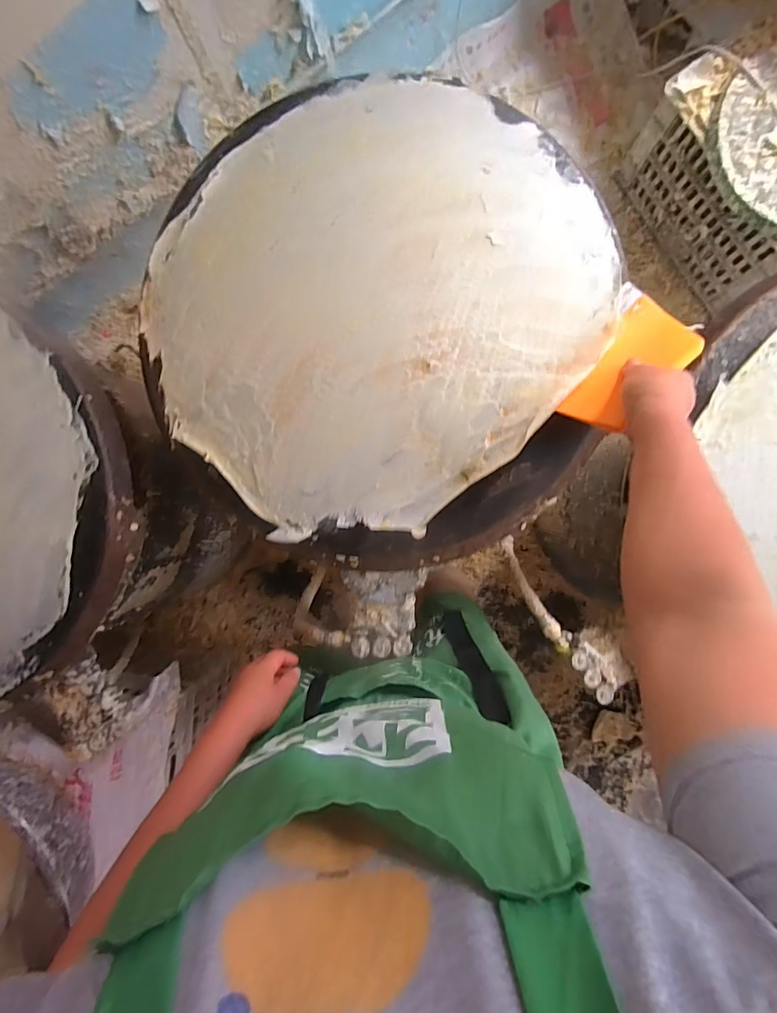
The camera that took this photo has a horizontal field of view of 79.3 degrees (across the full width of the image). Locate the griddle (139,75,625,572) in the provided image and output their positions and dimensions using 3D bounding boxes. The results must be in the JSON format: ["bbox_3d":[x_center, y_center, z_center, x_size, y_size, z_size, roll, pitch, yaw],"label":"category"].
[{"bbox_3d":[-0.017,-0.230,0.607,0.614,0.051,0.619,0,91,4],"label":"griddle"}]

